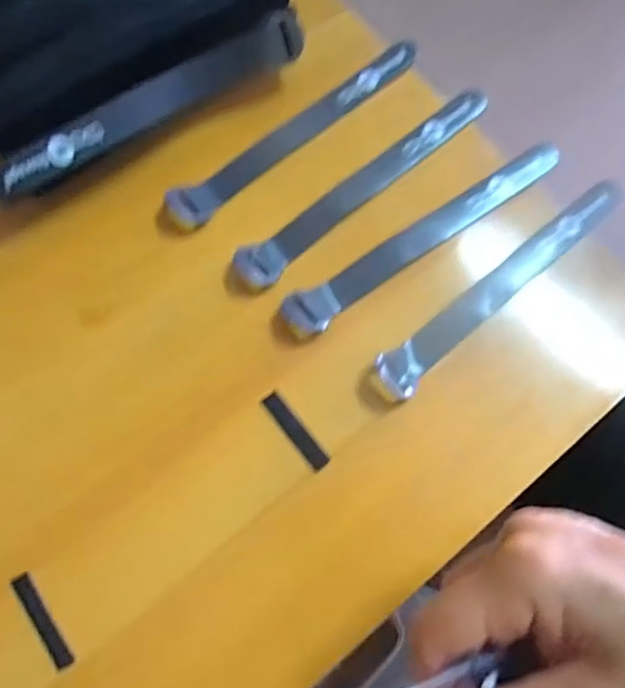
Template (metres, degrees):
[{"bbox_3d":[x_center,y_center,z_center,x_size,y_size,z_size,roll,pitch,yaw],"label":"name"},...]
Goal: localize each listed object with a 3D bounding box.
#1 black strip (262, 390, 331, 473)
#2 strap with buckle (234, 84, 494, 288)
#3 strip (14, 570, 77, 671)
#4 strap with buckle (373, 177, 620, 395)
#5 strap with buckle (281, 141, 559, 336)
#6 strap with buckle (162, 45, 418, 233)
[{"bbox_3d":[-0.009,0.045,0.300,0.010,0.005,0.046,-35,75,-14],"label":"black strip"},{"bbox_3d":[0.034,-0.096,0.345,0.192,0.011,0.022,-39,76,-15],"label":"strap with buckle"},{"bbox_3d":[-0.126,0.128,0.267,0.009,0.004,0.047,-34,75,-13],"label":"strip"},{"bbox_3d":[0.109,-0.034,0.325,0.186,0.016,0.024,-37,76,-14],"label":"strap with buckle"},{"bbox_3d":[0.066,-0.065,0.333,0.193,0.014,0.022,-35,75,-14],"label":"strap with buckle"},{"bbox_3d":[-0.007,-0.135,0.357,0.193,0.009,0.022,-40,76,-15],"label":"strap with buckle"}]

